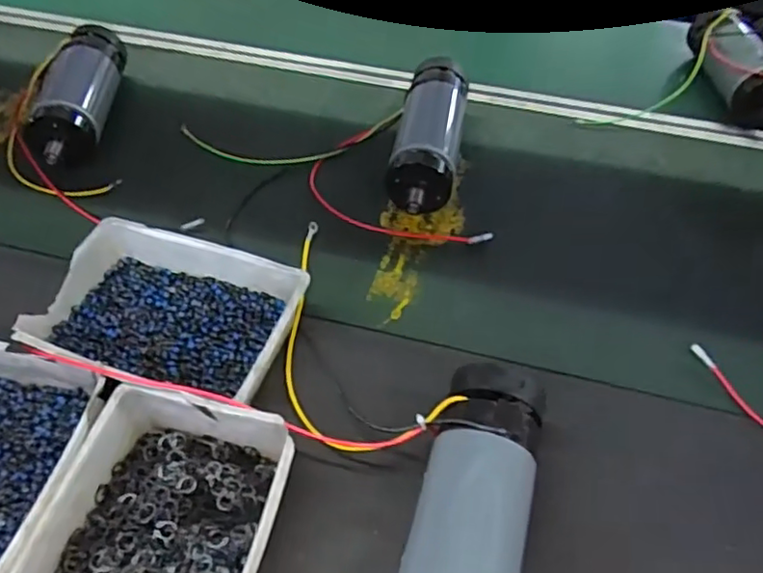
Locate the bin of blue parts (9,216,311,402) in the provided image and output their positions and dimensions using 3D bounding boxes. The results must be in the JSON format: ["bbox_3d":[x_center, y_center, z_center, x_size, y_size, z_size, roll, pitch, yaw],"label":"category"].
[{"bbox_3d":[-0.176,0.023,0.525,0.207,0.046,0.147,16,51,11],"label":"bin of blue parts"}]

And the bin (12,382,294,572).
[{"bbox_3d":[-0.145,0.170,0.392,0.140,0.048,0.200,11,50,7],"label":"bin"}]

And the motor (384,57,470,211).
[{"bbox_3d":[0.055,-0.170,0.710,0.071,0.063,0.239,9,50,5],"label":"motor"}]

